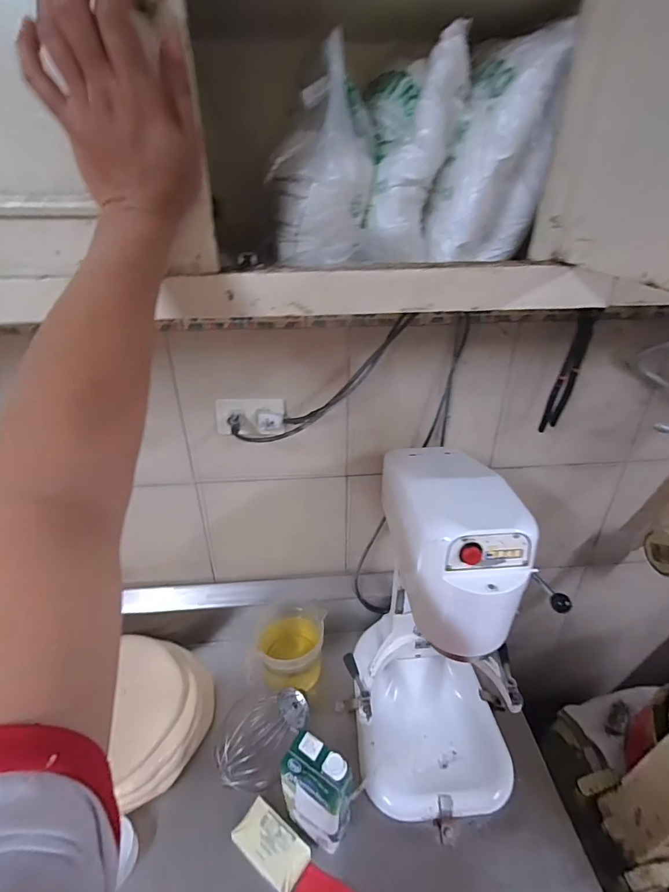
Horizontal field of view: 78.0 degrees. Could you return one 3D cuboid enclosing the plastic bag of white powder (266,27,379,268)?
[{"bbox_3d":[-0.015,-0.324,0.474,0.119,0.198,0.108,0,30,1],"label":"plastic bag of white powder"}]

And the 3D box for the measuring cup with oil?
[{"bbox_3d":[-0.101,0.436,0.882,0.176,0.142,0.138,-24,37,-34],"label":"measuring cup with oil"}]

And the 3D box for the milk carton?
[{"bbox_3d":[-0.025,0.539,0.638,0.093,0.188,0.062,20,36,32],"label":"milk carton"}]

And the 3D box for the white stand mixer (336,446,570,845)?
[{"bbox_3d":[0.184,0.294,0.707,0.297,0.558,0.374,5,30,10],"label":"white stand mixer"}]

